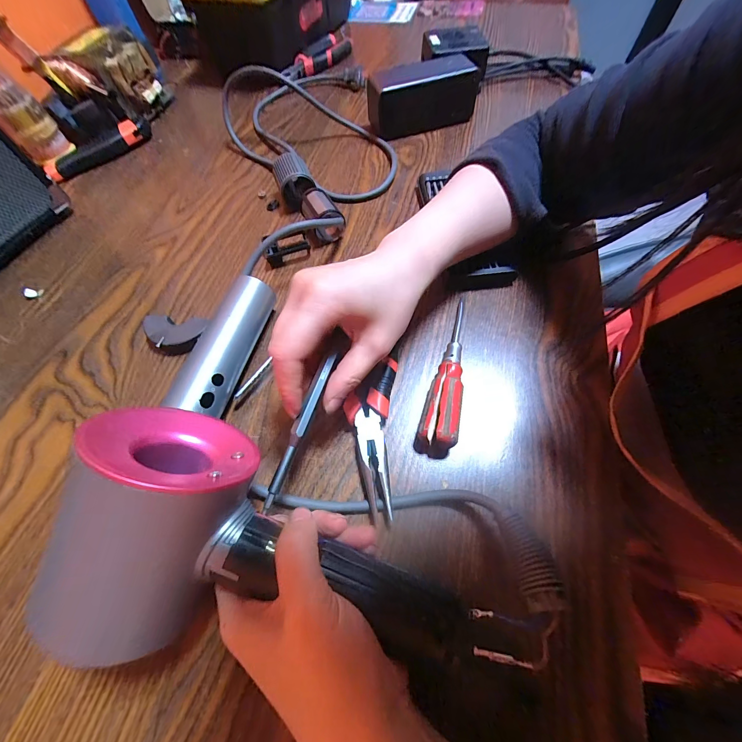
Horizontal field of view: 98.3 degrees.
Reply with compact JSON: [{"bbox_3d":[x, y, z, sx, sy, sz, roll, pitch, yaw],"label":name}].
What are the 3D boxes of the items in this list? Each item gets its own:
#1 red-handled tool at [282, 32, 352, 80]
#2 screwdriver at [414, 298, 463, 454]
[{"bbox_3d":[-0.088,-0.521,0.531,0.048,0.026,0.164,40,71,22],"label":"red-handled tool"},{"bbox_3d":[0.062,0.000,0.245,0.025,0.023,0.131,16,64,12],"label":"screwdriver"}]

